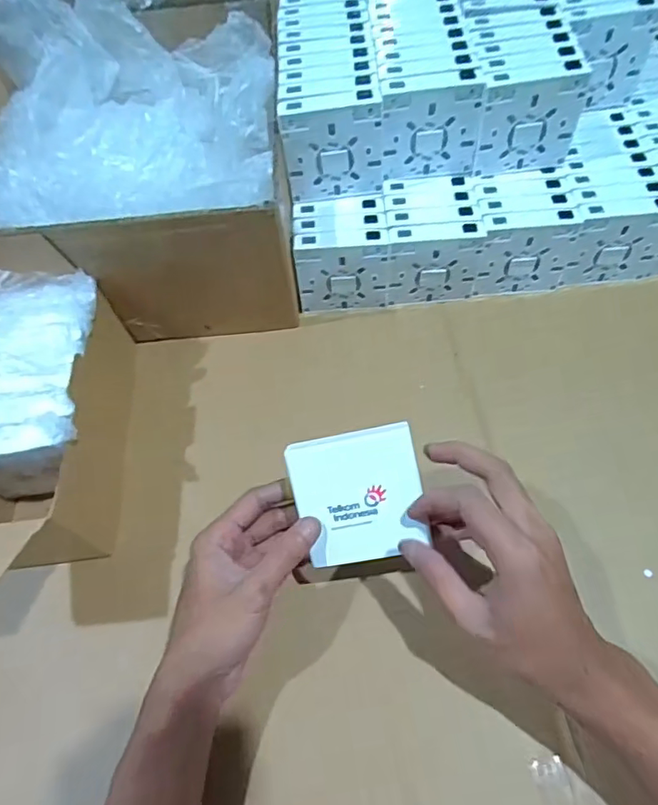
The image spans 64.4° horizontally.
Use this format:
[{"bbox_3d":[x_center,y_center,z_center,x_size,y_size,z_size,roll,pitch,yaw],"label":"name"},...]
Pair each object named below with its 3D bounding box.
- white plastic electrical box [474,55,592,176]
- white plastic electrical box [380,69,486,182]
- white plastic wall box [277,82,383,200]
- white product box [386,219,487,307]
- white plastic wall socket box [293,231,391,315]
[{"bbox_3d":[0.175,-0.249,0.468,0.085,0.092,0.021,-4,56,4],"label":"white plastic electrical box"},{"bbox_3d":[0.090,-0.241,0.468,0.087,0.089,0.017,-8,55,1],"label":"white plastic electrical box"},{"bbox_3d":[0.004,-0.225,0.464,0.086,0.087,0.017,-6,56,2],"label":"white plastic wall box"},{"bbox_3d":[0.100,-0.131,0.504,0.087,0.083,0.020,-6,56,3],"label":"white product box"},{"bbox_3d":[0.013,-0.124,0.506,0.086,0.085,0.020,-4,56,4],"label":"white plastic wall socket box"}]

